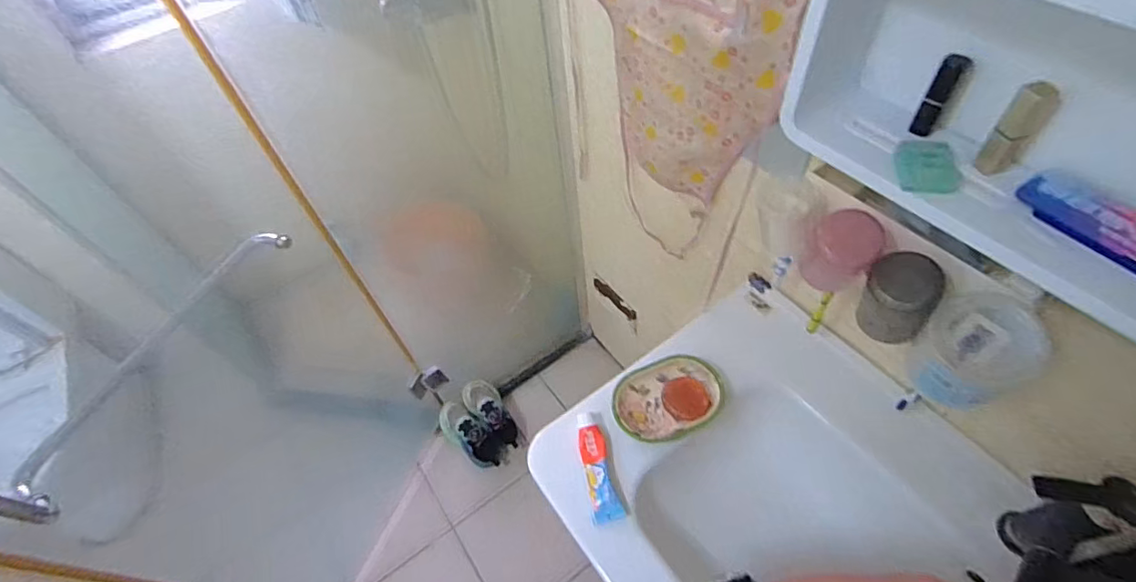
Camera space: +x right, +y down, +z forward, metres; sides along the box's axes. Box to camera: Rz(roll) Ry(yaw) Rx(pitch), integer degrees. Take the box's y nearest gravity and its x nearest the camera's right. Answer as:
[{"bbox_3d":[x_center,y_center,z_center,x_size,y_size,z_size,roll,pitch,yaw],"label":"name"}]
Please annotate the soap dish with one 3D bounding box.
[{"bbox_3d":[0.138,0.146,0.716,0.149,0.027,0.109,-12,54,-3],"label":"soap dish"}]

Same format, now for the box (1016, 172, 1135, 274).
[{"bbox_3d":[0.411,-0.054,0.402,0.048,0.018,0.109,-27,56,-14],"label":"box"}]

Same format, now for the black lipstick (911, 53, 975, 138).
[{"bbox_3d":[0.329,-0.170,0.464,0.020,0.073,0.021,30,62,24],"label":"black lipstick"}]

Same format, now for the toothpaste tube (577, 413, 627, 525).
[{"bbox_3d":[0.037,0.227,0.679,0.038,0.021,0.135,-14,54,-5],"label":"toothpaste tube"}]

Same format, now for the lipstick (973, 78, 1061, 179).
[{"bbox_3d":[0.362,-0.129,0.423,0.026,0.077,0.019,36,64,27],"label":"lipstick"}]

